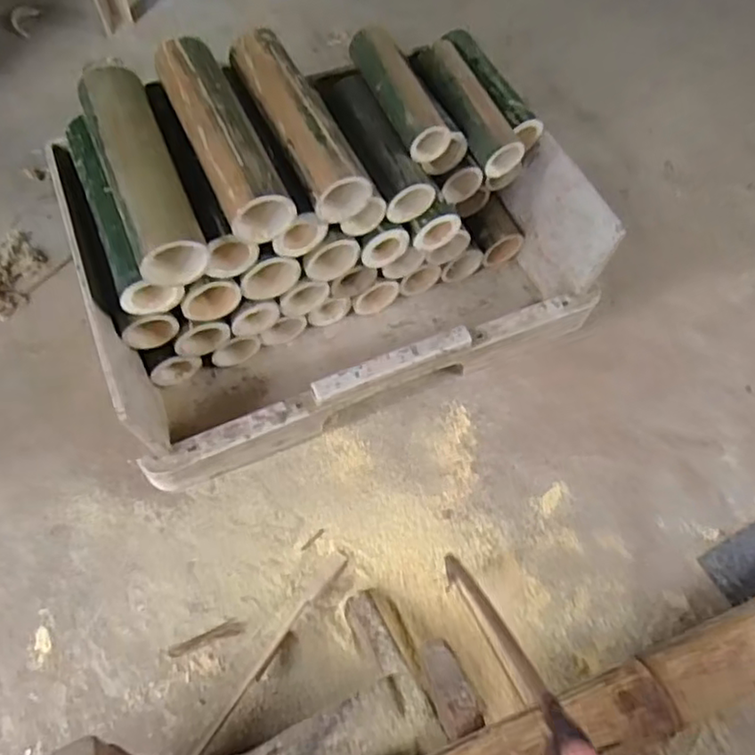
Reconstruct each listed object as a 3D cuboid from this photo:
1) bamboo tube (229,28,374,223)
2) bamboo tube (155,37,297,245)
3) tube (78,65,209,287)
[{"bbox_3d":[-0.083,-0.274,0.716,0.065,0.073,0.231,-23,61,-15],"label":"bamboo tube"},{"bbox_3d":[-0.162,-0.249,0.693,0.066,0.074,0.240,-23,65,-15],"label":"bamboo tube"},{"bbox_3d":[-0.235,-0.204,0.669,0.067,0.079,0.239,-20,60,-13],"label":"tube"}]

